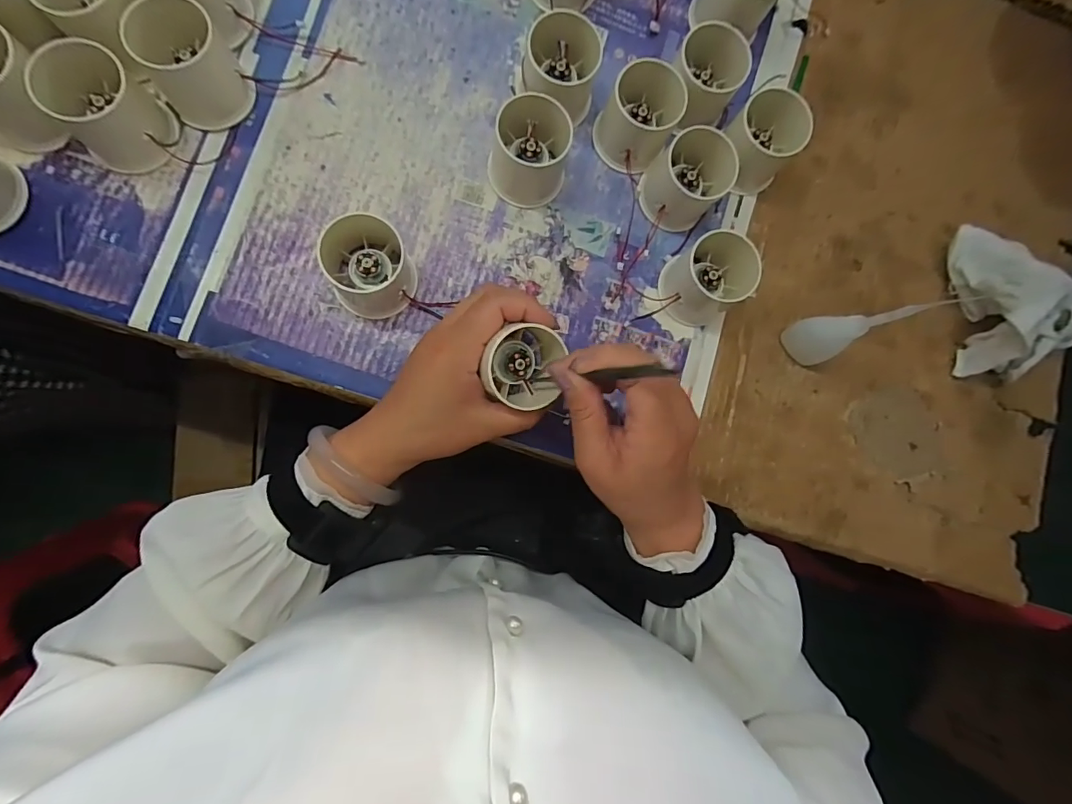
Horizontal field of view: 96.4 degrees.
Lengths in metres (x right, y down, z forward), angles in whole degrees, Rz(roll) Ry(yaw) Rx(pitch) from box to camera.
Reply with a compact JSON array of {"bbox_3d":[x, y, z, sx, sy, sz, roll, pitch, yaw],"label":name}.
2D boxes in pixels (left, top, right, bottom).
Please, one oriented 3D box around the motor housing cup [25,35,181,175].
[{"bbox_3d":[-0.267,-0.182,0.299,0.051,0.048,0.053,0,87,-7],"label":"motor housing cup"}]

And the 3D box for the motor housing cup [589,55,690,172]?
[{"bbox_3d":[0.076,-0.209,0.350,0.054,0.041,0.068,32,83,-4],"label":"motor housing cup"}]

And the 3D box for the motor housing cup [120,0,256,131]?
[{"bbox_3d":[-0.222,-0.216,0.308,0.051,0.049,0.052,0,87,-7],"label":"motor housing cup"}]

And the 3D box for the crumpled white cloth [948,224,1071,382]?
[{"bbox_3d":[0.383,-0.080,0.371,0.091,0.064,0.116,-4,87,-8],"label":"crumpled white cloth"}]

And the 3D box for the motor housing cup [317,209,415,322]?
[{"bbox_3d":[-0.109,-0.088,0.315,0.056,0.054,0.053,0,87,-7],"label":"motor housing cup"}]

